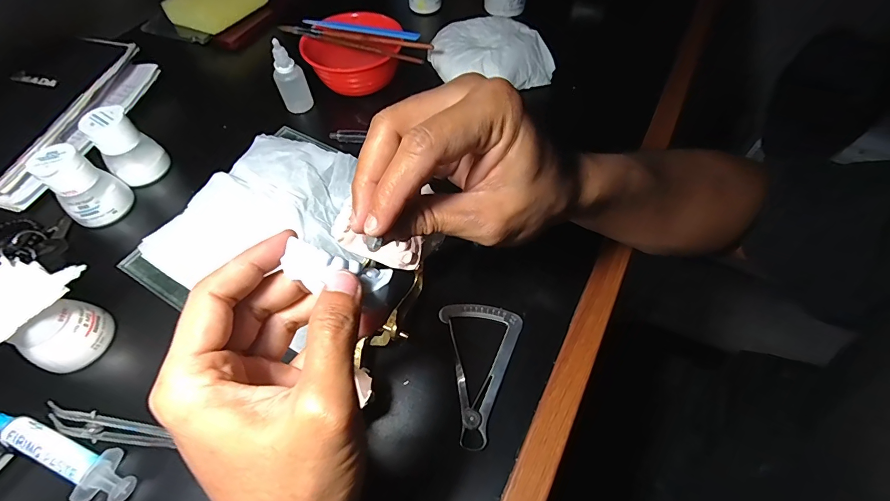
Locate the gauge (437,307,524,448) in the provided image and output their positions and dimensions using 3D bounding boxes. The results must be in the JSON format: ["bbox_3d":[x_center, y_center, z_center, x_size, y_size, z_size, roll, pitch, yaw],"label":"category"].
[{"bbox_3d":[0.015,0.081,0.289,0.060,0.012,0.100,18,60,11],"label":"gauge"}]

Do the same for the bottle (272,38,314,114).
[{"bbox_3d":[-0.164,-0.182,0.424,0.027,0.071,0.022,-6,58,-3],"label":"bottle"}]

